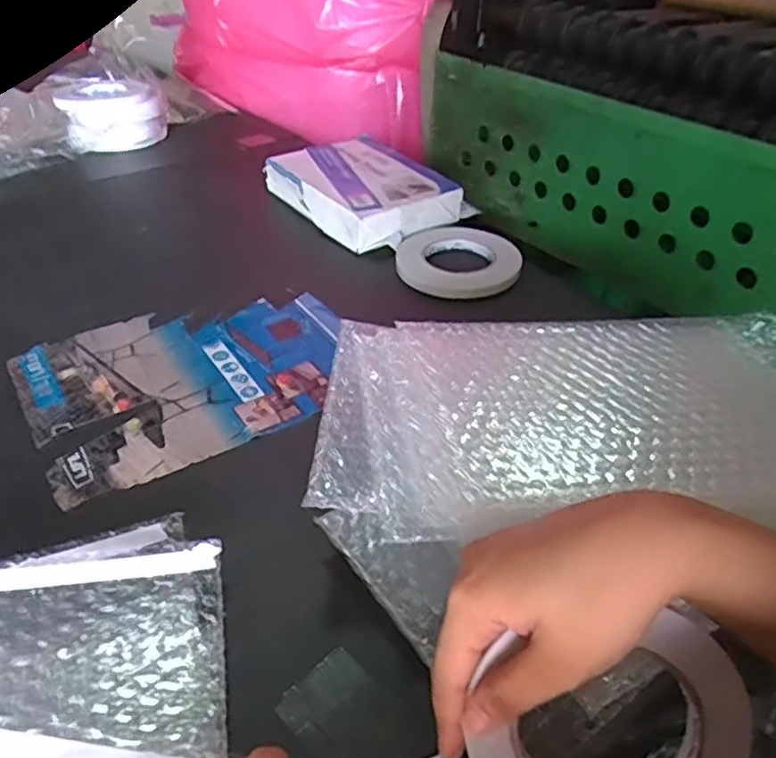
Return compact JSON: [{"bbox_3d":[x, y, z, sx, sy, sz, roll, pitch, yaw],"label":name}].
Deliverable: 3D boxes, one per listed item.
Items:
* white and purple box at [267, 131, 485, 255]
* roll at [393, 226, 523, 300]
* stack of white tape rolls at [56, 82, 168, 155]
[{"bbox_3d":[-0.027,-0.238,0.816,0.173,0.042,0.213,-29,47,-32],"label":"white and purple box"},{"bbox_3d":[0.076,-0.131,0.725,0.129,0.027,0.129,0,38,0],"label":"roll"},{"bbox_3d":[-0.409,-0.389,0.987,0.131,0.072,0.117,8,39,9],"label":"stack of white tape rolls"}]

